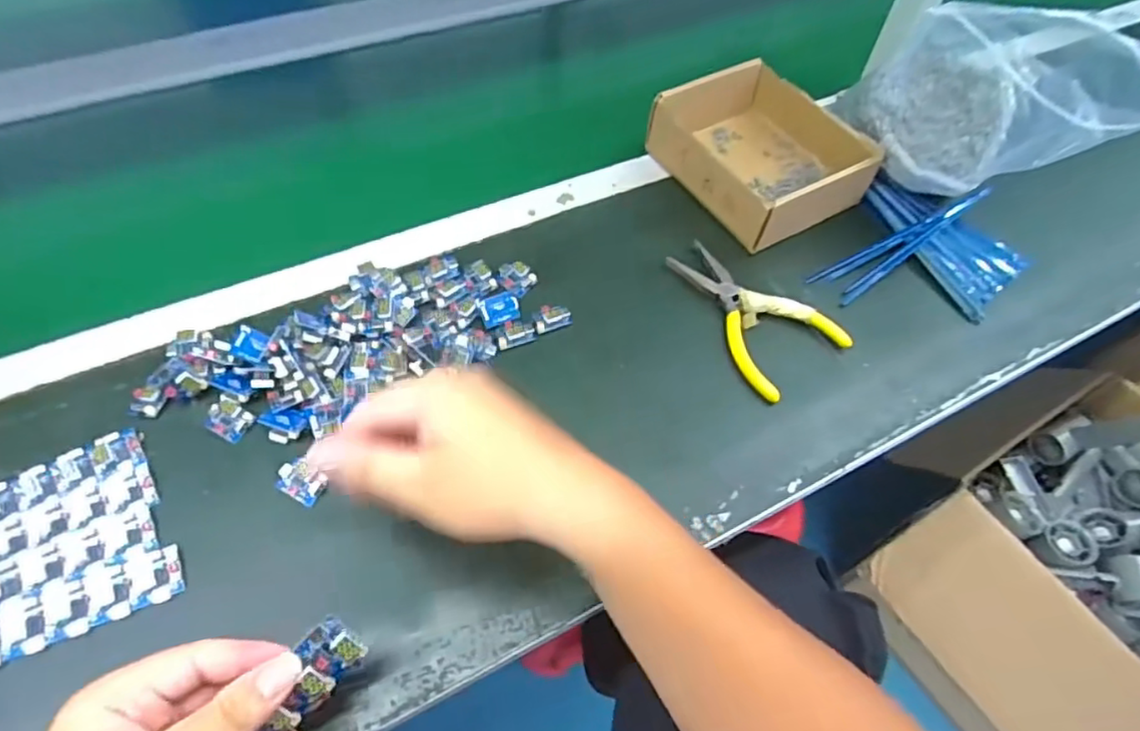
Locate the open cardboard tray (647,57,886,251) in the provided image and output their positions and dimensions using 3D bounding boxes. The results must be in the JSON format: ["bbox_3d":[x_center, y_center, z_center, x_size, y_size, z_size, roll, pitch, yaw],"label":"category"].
[{"bbox_3d":[0.175,-0.197,0.581,0.148,0.057,0.163,-26,62,-19],"label":"open cardboard tray"}]

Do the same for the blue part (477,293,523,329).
[{"bbox_3d":[-0.054,-0.043,0.492,0.030,0.006,0.024,-20,79,-14],"label":"blue part"}]

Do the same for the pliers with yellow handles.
[{"bbox_3d":[0.135,-0.043,0.506,0.086,0.015,0.142,-34,65,-23],"label":"pliers with yellow handles"}]

